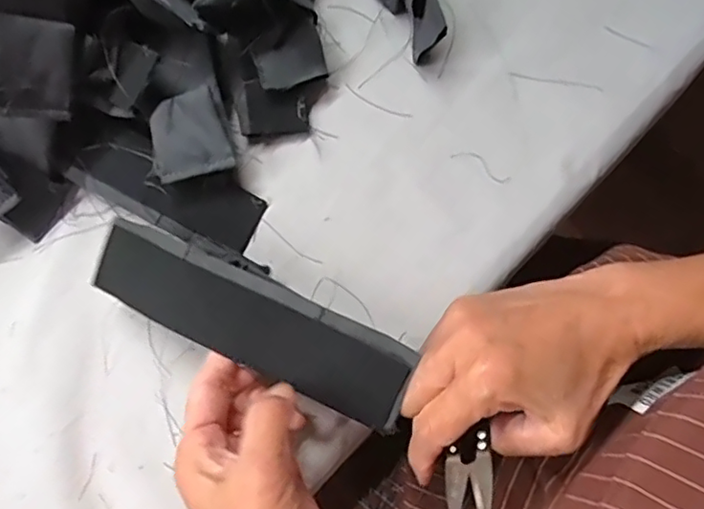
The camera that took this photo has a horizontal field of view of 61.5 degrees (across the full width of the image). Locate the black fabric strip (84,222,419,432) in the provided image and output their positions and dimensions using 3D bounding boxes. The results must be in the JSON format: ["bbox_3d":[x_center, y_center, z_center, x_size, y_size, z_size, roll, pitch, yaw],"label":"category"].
[{"bbox_3d":[-0.057,0.032,0.313,0.181,0.007,0.047,24,94,12],"label":"black fabric strip"}]

